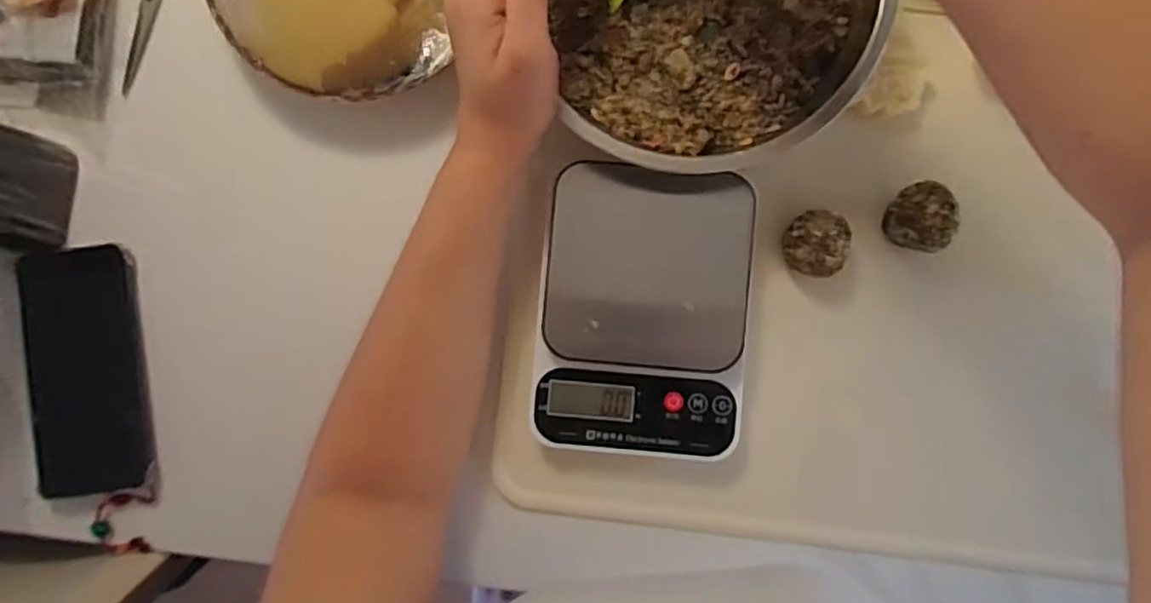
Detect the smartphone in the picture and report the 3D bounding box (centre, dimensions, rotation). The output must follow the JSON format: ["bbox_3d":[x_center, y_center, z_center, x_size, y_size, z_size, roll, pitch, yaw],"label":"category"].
[{"bbox_3d":[-0.331,0.047,0.444,0.082,0.015,0.163,-7,90,2],"label":"smartphone"}]

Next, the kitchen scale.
[{"bbox_3d":[0.042,0.008,0.414,0.127,0.034,0.176,6,90,2],"label":"kitchen scale"}]

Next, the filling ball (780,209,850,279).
[{"bbox_3d":[0.148,-0.036,0.411,0.034,0.038,0.040,4,90,2],"label":"filling ball"}]

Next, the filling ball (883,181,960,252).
[{"bbox_3d":[0.213,-0.052,0.407,0.034,0.038,0.038,28,91,1],"label":"filling ball"}]

